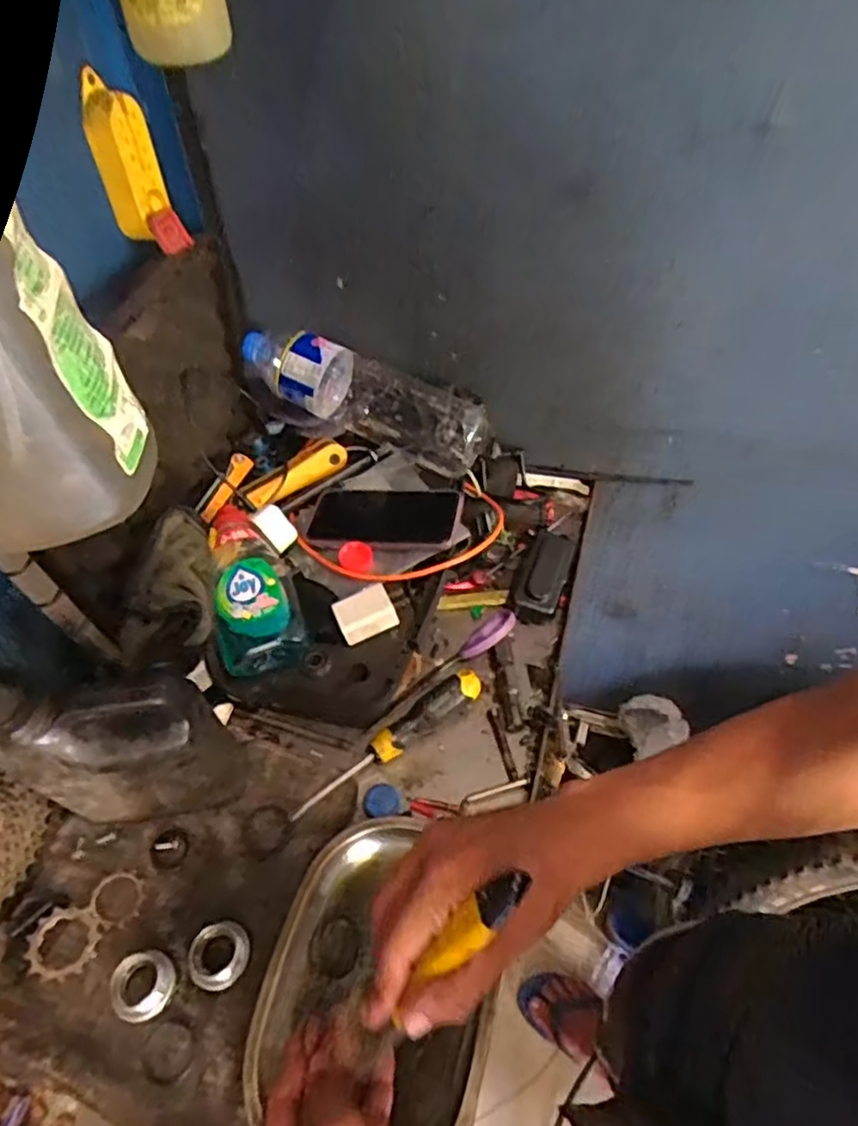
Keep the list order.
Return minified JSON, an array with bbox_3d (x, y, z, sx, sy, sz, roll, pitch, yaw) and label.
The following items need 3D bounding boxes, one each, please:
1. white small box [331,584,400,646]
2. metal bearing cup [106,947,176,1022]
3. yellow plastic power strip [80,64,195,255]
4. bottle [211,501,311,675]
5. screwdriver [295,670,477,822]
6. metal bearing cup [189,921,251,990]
[{"bbox_3d":[-0.056,0.045,0.591,0.048,0.023,0.038,-20,52,-15],"label":"white small box"},{"bbox_3d":[-0.204,0.298,0.475,0.040,0.014,0.042,-1,50,1],"label":"metal bearing cup"},{"bbox_3d":[-0.246,-0.324,0.554,0.046,0.137,0.039,-1,49,7],"label":"yellow plastic power strip"},{"bbox_3d":[-0.155,0.018,0.606,0.075,0.046,0.169,-10,50,-7],"label":"bottle"},{"bbox_3d":[-0.034,0.161,0.589,0.192,0.026,0.026,-34,57,-17],"label":"screwdriver"},{"bbox_3d":[-0.153,0.284,0.486,0.039,0.020,0.042,-1,50,1],"label":"metal bearing cup"}]

